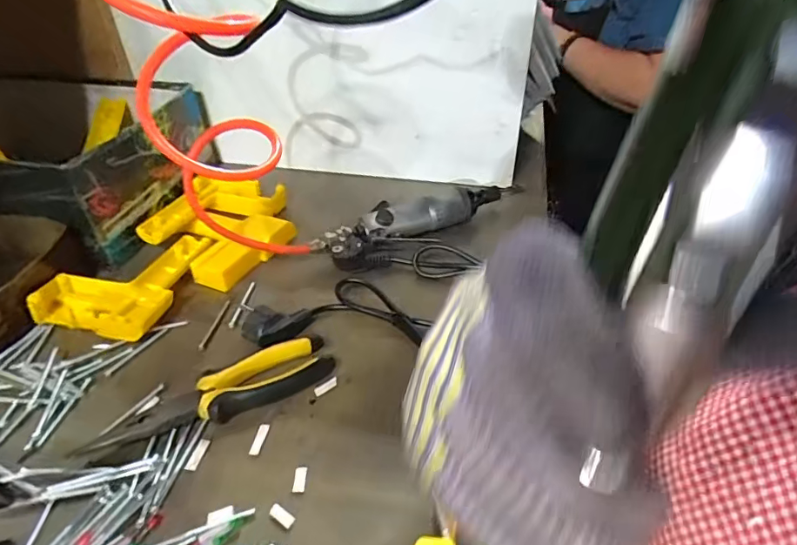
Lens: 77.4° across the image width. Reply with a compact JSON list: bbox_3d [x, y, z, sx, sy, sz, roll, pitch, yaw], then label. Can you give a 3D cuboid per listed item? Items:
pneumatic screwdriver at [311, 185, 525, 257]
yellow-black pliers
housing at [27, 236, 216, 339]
[{"bbox_3d":[0.028,-0.066,0.575,0.273,0.045,0.061,-22,43,-25],"label":"pneumatic screwdriver"},{"bbox_3d":[-0.140,0.095,0.388,0.183,0.020,0.044,-22,43,-25],"label":"yellow-black pliers"},{"bbox_3d":[-0.260,0.004,0.496,0.112,0.033,0.147,8,39,11],"label":"housing"}]

